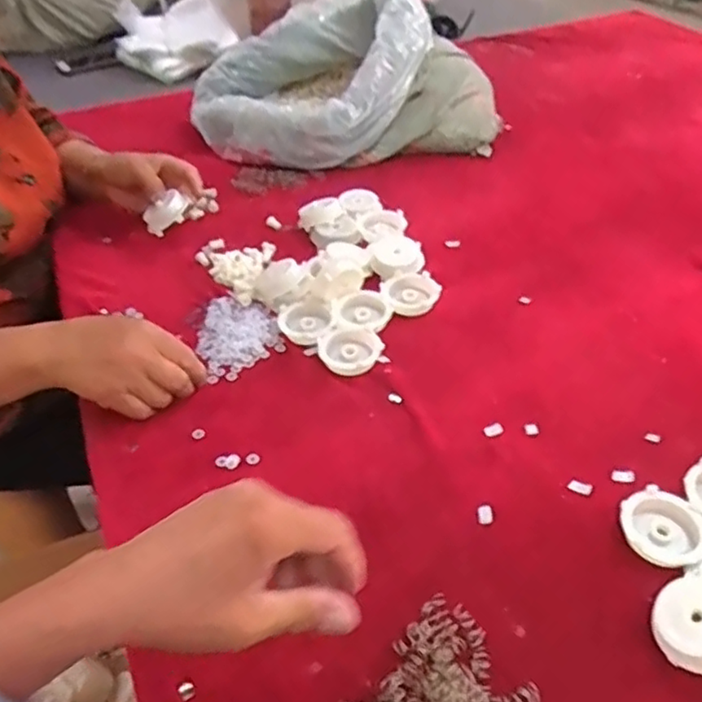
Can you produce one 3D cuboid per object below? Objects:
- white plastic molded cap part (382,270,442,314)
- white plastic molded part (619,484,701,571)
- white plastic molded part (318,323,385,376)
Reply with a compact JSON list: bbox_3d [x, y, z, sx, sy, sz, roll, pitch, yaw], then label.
[{"bbox_3d":[0.062,-0.062,0.675,0.061,0.011,0.064,-2,43,1],"label":"white plastic molded cap part"},{"bbox_3d":[0.228,0.131,0.473,0.055,0.014,0.060,-2,43,1],"label":"white plastic molded part"},{"bbox_3d":[0.000,-0.003,0.619,0.056,0.008,0.058,-28,49,-25],"label":"white plastic molded part"}]

